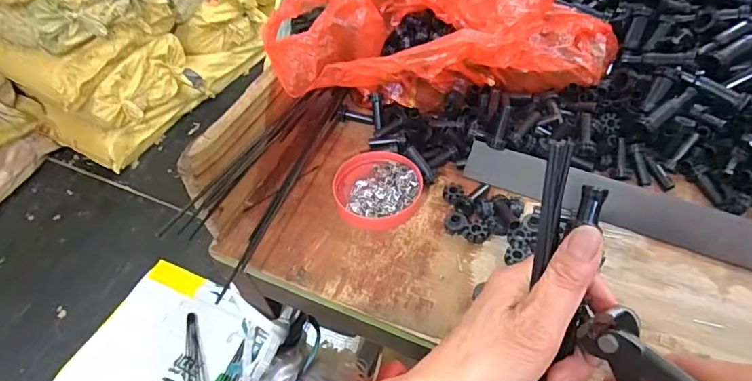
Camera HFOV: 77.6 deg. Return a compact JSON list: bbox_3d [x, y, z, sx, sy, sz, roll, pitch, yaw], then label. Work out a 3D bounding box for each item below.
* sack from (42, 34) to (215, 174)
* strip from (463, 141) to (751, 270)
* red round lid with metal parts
[{"bbox_3d":[-0.827,-0.321,1.543,0.266,0.284,0.430,20,54,21],"label":"sack"},{"bbox_3d":[0.194,0.007,0.400,0.237,0.008,0.039,19,97,21],"label":"strip"},{"bbox_3d":[0.002,-0.002,0.434,0.079,0.015,0.082,-3,49,3],"label":"red round lid with metal parts"}]

